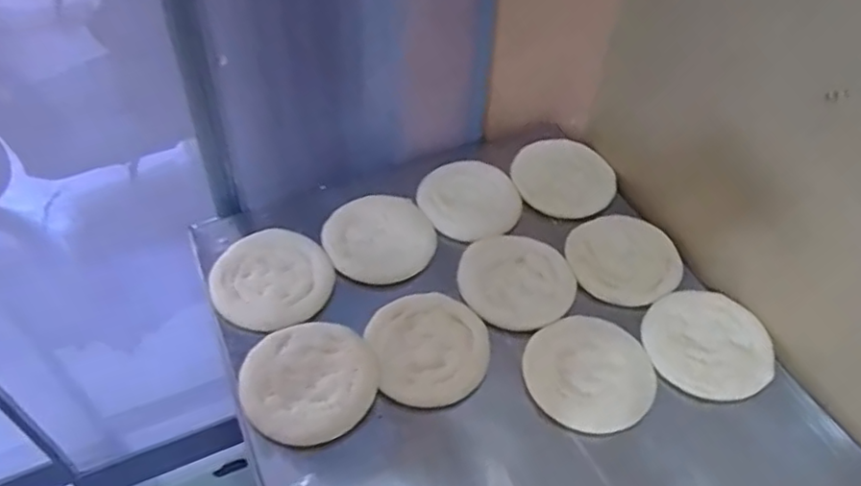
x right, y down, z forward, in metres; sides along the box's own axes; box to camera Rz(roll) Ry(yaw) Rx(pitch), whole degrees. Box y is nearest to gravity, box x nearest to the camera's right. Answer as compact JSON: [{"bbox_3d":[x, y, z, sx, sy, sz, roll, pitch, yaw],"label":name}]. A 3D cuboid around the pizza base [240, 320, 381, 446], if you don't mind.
[{"bbox_3d":[-0.138,0.154,0.744,0.148,0.014,0.148,1,53,-1],"label":"pizza base"}]

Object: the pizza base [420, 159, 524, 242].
[{"bbox_3d":[0.055,-0.061,0.945,0.136,0.020,0.128,-26,79,-14],"label":"pizza base"}]

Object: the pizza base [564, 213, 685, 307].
[{"bbox_3d":[0.264,0.018,0.889,0.145,0.015,0.156,5,48,3],"label":"pizza base"}]

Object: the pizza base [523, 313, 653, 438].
[{"bbox_3d":[0.185,0.148,0.766,0.140,0.018,0.147,1,48,-1],"label":"pizza base"}]

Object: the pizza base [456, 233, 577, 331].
[{"bbox_3d":[0.112,0.044,0.856,0.149,0.020,0.144,-5,48,-7],"label":"pizza base"}]

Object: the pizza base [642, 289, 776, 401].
[{"bbox_3d":[0.339,0.118,0.794,0.147,0.011,0.150,2,48,0],"label":"pizza base"}]

